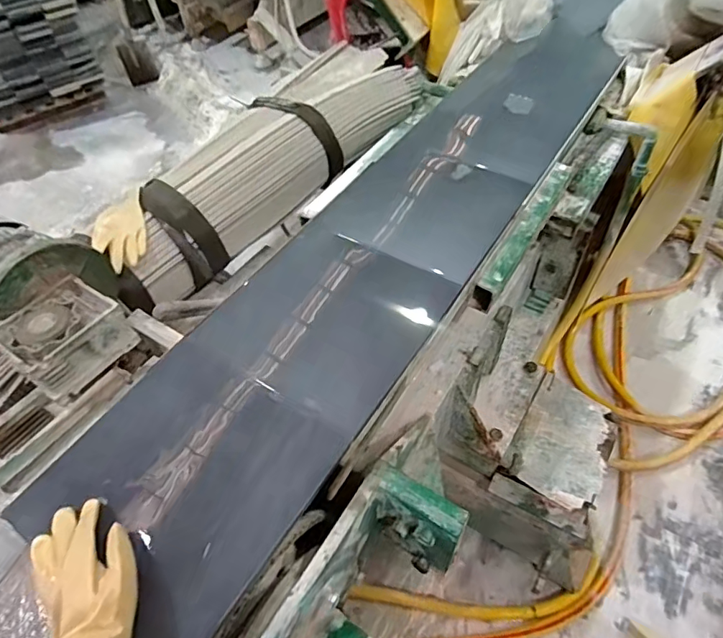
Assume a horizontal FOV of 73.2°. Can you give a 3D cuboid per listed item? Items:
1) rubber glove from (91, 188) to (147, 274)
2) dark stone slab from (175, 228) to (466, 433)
[{"bbox_3d":[-0.514,-0.193,1.039,0.101,0.034,0.219,-15,52,-8],"label":"rubber glove"},{"bbox_3d":[-0.050,-0.007,0.774,0.301,0.023,0.317,27,58,19],"label":"dark stone slab"}]

